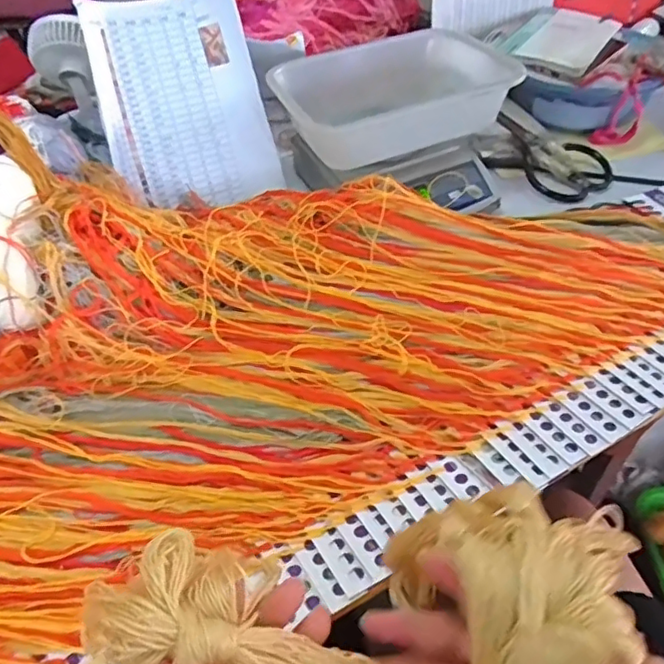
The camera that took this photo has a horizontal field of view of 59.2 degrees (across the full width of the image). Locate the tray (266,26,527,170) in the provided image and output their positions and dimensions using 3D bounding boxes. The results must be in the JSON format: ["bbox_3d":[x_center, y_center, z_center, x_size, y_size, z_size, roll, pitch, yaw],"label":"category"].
[{"bbox_3d":[0.072,-0.291,0.734,0.280,0.105,0.189,-13,49,-8],"label":"tray"}]

